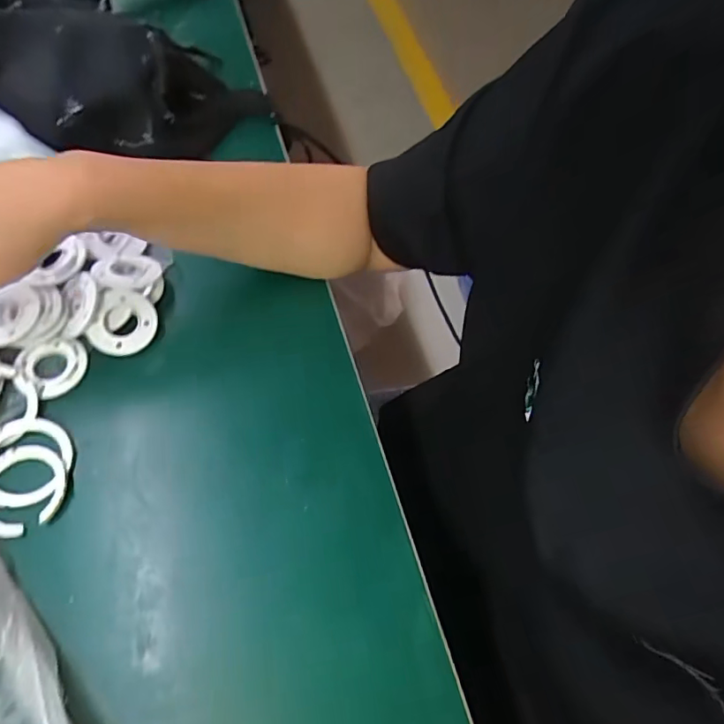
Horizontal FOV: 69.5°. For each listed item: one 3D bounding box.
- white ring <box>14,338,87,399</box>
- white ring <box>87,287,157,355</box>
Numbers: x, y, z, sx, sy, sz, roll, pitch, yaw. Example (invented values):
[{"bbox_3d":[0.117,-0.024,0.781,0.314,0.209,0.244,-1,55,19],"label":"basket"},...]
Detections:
[{"bbox_3d":[-0.205,0.004,0.344,0.041,0.010,0.040,1,63,-3],"label":"white ring"},{"bbox_3d":[-0.162,-0.026,0.357,0.043,0.006,0.043,3,78,-13],"label":"white ring"}]

